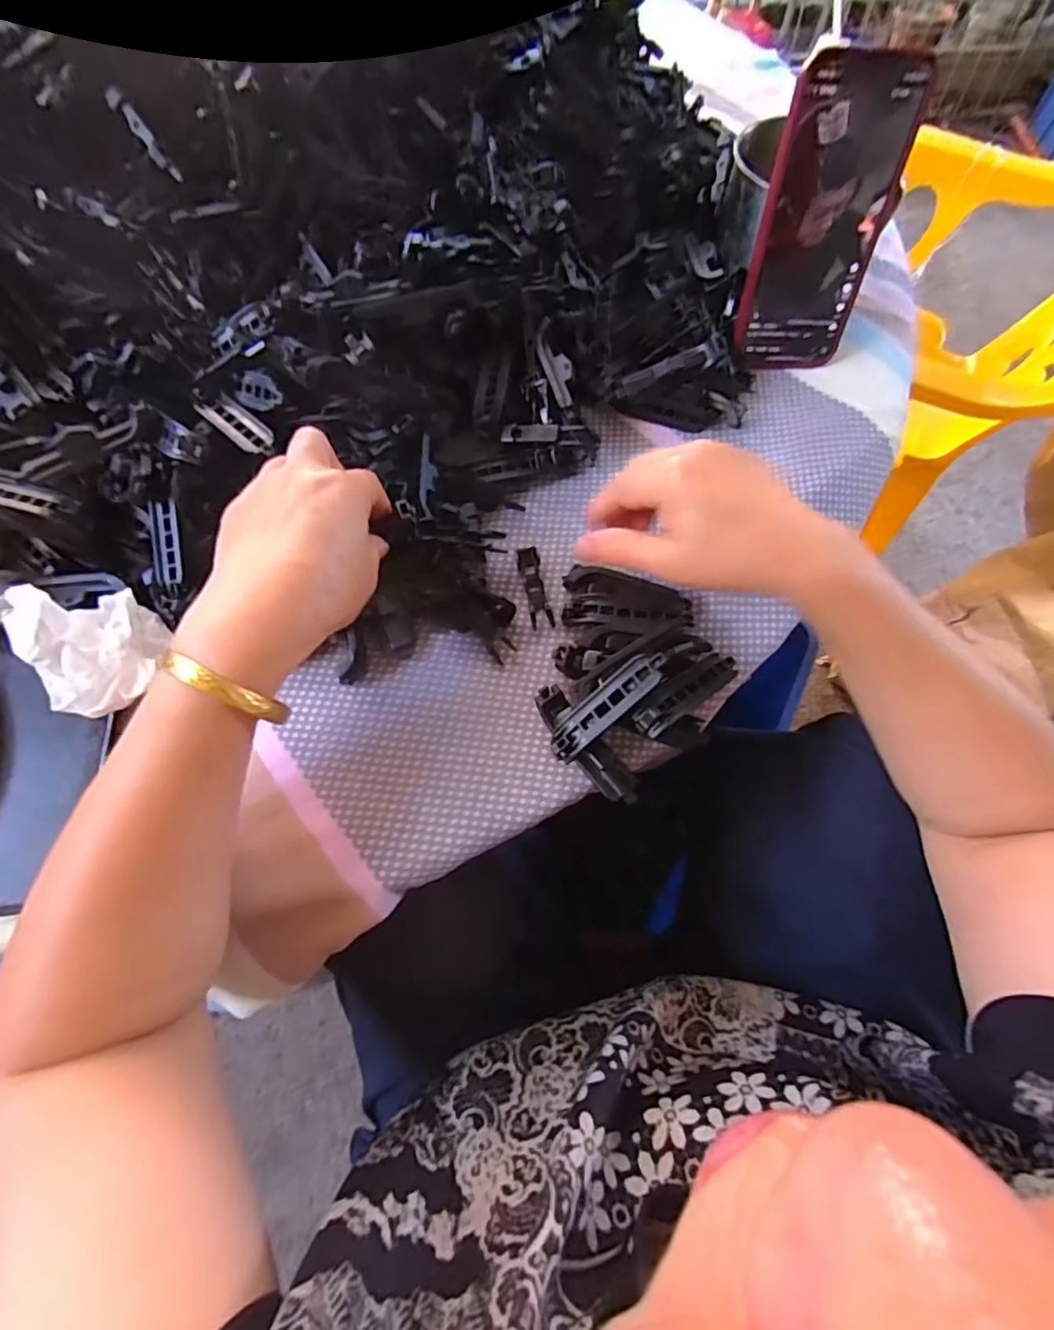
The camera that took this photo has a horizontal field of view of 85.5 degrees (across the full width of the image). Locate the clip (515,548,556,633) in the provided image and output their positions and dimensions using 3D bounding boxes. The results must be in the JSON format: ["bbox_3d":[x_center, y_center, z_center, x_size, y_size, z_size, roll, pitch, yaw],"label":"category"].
[{"bbox_3d":[0.005,-0.048,0.352,0.014,0.010,0.053,-12,70,-4],"label":"clip"}]

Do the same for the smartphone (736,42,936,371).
[{"bbox_3d":[0.186,-0.274,0.361,0.072,0.157,0.016,-2,48,-1],"label":"smartphone"}]

